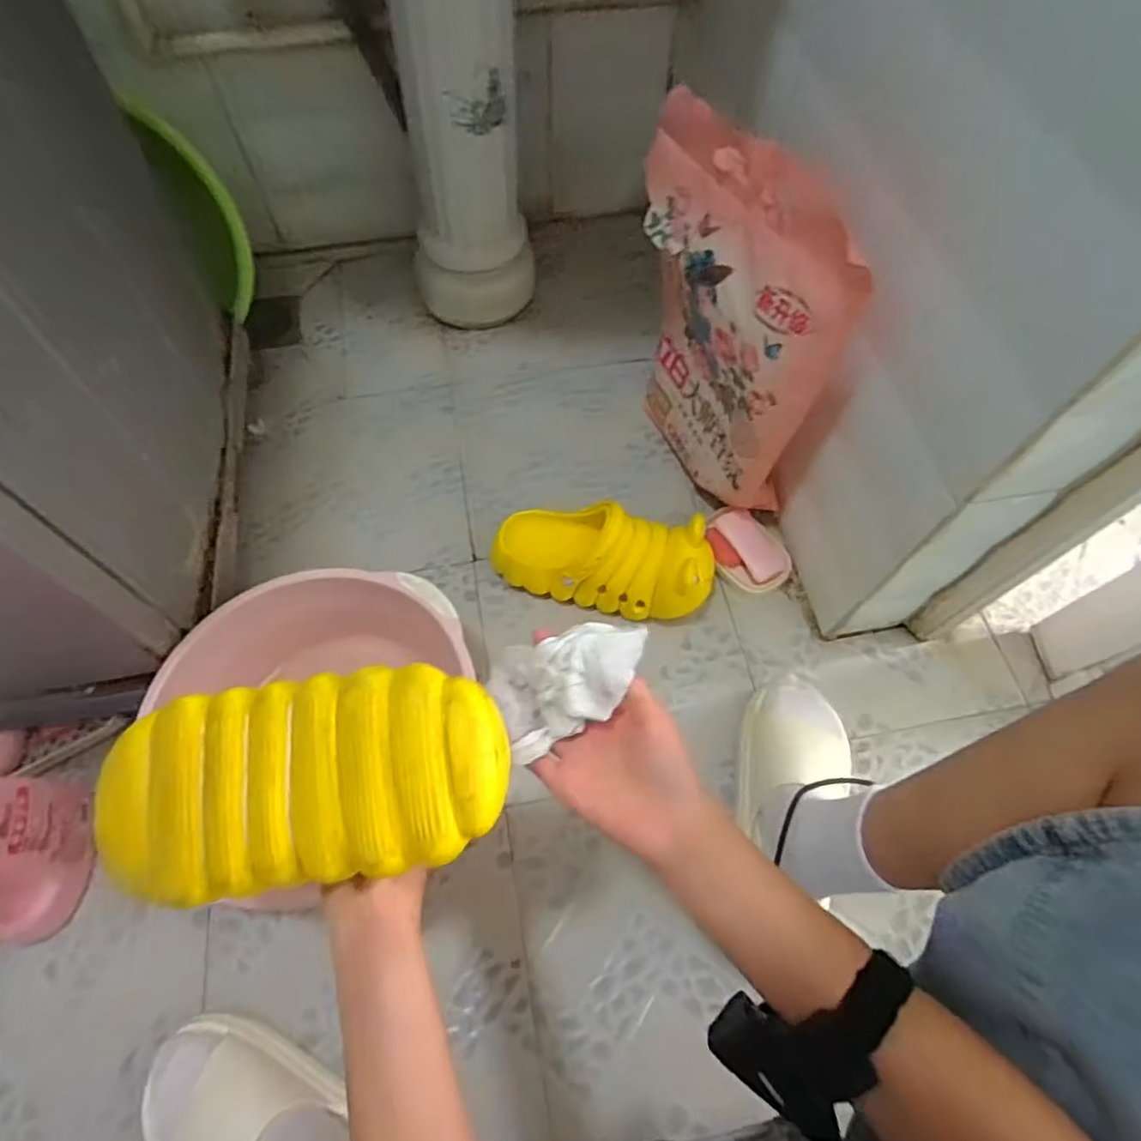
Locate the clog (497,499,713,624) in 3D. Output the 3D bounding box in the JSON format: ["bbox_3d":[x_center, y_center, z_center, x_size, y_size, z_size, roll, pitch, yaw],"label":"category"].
[{"bbox_3d":[0.034,-0.009,0.765,0.261,0.110,0.106,7,64,2],"label":"clog"}]

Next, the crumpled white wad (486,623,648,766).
[{"bbox_3d":[0.000,0.070,0.407,0.096,0.050,0.064,-18,65,-10],"label":"crumpled white wad"}]

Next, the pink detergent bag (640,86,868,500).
[{"bbox_3d":[0.164,-0.259,0.703,0.070,0.380,0.299,-25,67,-12],"label":"pink detergent bag"}]

